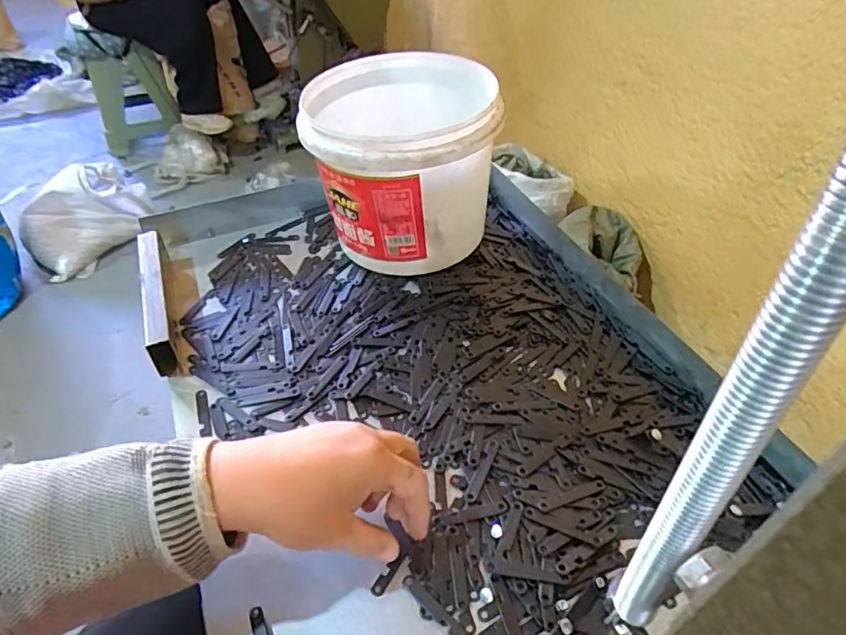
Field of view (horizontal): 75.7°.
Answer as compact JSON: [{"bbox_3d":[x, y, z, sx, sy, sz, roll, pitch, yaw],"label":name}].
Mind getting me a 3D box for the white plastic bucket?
[{"bbox_3d":[-0.026,-0.149,0.550,0.164,0.156,0.174,-8,45,-7],"label":"white plastic bucket"}]

